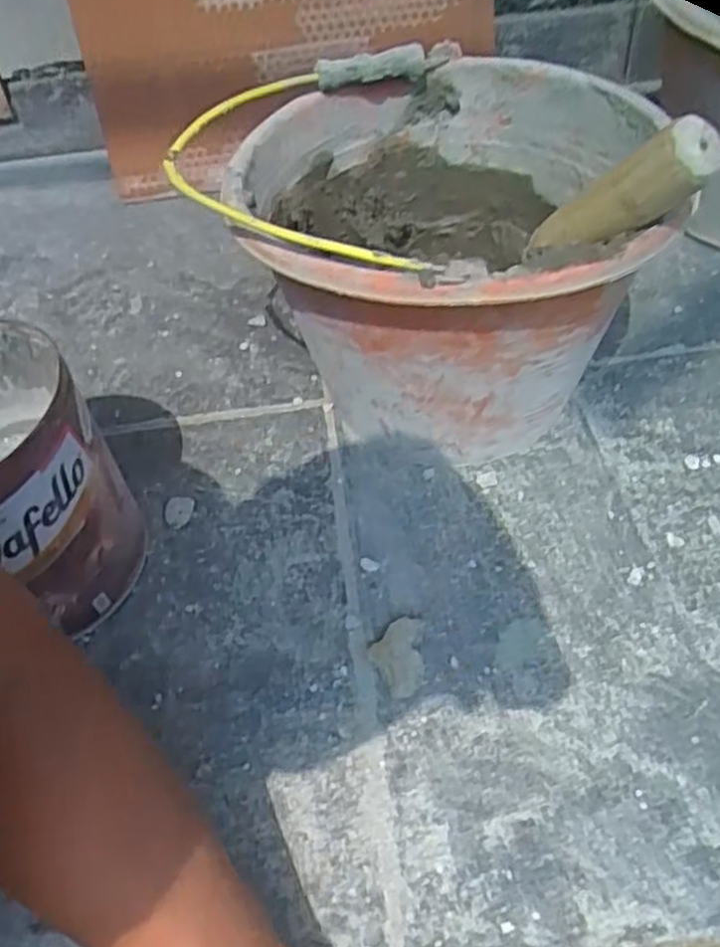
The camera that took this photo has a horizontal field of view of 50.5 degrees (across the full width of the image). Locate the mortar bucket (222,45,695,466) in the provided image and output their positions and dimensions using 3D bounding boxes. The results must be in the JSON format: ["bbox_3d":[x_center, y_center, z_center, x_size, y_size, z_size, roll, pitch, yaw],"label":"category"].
[{"bbox_3d":[0.056,-0.138,0.541,0.245,0.207,0.255,-3,50,4],"label":"mortar bucket"}]

